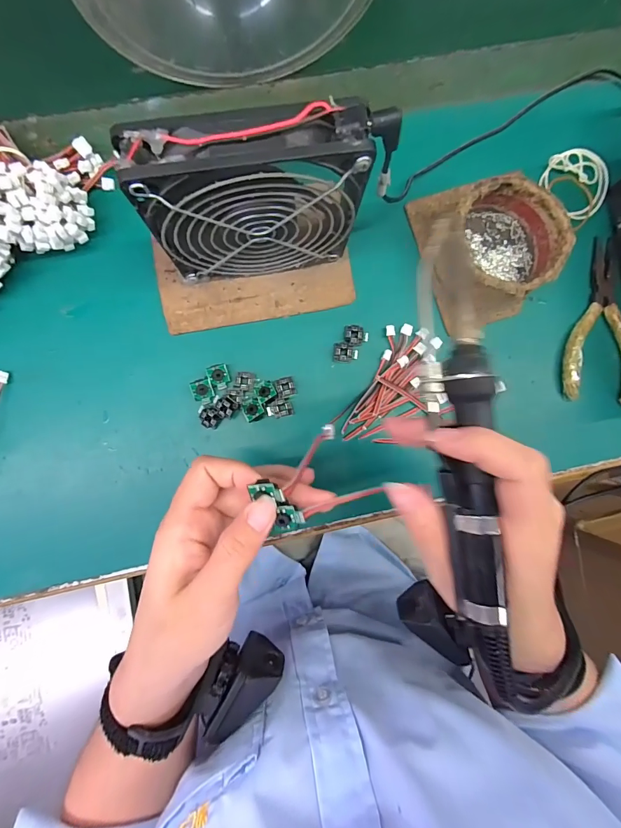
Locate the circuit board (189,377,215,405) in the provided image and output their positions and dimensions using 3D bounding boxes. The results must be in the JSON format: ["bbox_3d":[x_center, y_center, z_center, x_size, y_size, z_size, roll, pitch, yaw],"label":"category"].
[{"bbox_3d":[-0.079,-0.016,0.280,0.014,0.004,0.018,-21,104,-15],"label":"circuit board"}]

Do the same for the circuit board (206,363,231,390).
[{"bbox_3d":[-0.067,-0.027,0.280,0.014,0.005,0.017,-16,90,-3],"label":"circuit board"}]

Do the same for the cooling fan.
[{"bbox_3d":[-0.026,-0.122,0.229,0.128,0.126,0.029,-10,90,-3],"label":"cooling fan"}]

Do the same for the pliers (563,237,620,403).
[{"bbox_3d":[0.232,-0.074,0.300,0.056,0.008,0.127,6,89,-3],"label":"pliers"}]

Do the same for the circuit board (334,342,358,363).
[{"bbox_3d":[0.027,-0.047,0.291,0.018,0.004,0.014,3,89,-3],"label":"circuit board"}]

